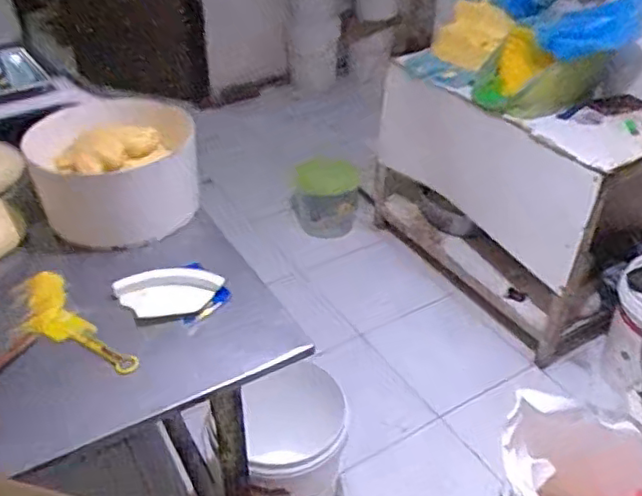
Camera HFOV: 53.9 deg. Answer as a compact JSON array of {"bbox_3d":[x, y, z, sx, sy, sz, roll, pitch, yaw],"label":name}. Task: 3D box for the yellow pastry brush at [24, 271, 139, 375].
[{"bbox_3d":[-0.403,0.126,0.999,0.088,0.020,0.326,-37,43,-24],"label":"yellow pastry brush"}]

